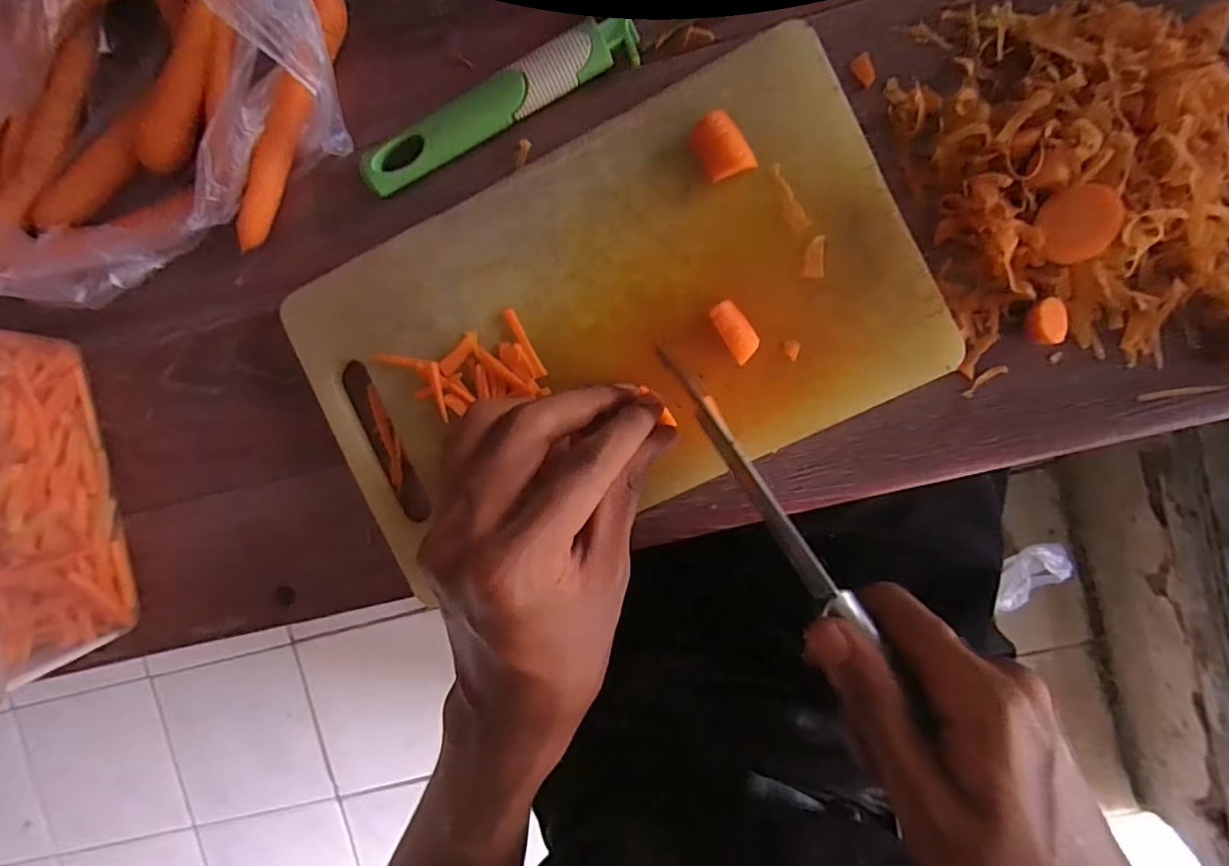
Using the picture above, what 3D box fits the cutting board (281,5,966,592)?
[{"bbox_3d":[-0.005,-0.046,0.232,0.247,0.013,0.150,-24,91,7],"label":"cutting board"}]

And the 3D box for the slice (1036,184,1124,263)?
[{"bbox_3d":[0.168,-0.076,0.206,0.024,0.005,0.025,-8,93,6],"label":"slice"}]

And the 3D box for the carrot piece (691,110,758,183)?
[{"bbox_3d":[0.041,-0.110,0.219,0.018,0.008,0.026,-34,90,7],"label":"carrot piece"}]

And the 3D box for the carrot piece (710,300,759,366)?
[{"bbox_3d":[0.047,-0.039,0.222,0.012,0.012,0.024,-35,90,7],"label":"carrot piece"}]

